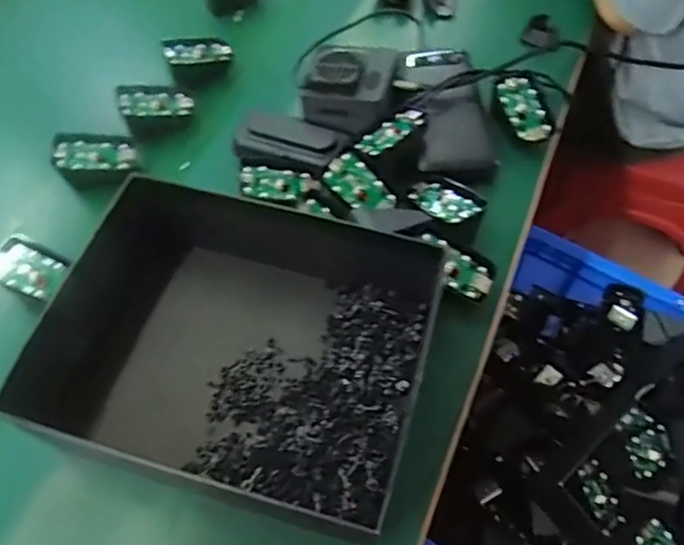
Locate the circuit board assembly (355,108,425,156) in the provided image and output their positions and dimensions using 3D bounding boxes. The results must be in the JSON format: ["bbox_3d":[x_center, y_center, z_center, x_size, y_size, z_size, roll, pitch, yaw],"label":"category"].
[{"bbox_3d":[0.043,-0.123,0.508,0.067,0.006,0.035,-35,46,-11],"label":"circuit board assembly"}]

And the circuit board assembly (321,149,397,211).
[{"bbox_3d":[0.014,-0.072,0.490,0.033,0.004,0.060,-43,91,-1],"label":"circuit board assembly"}]

